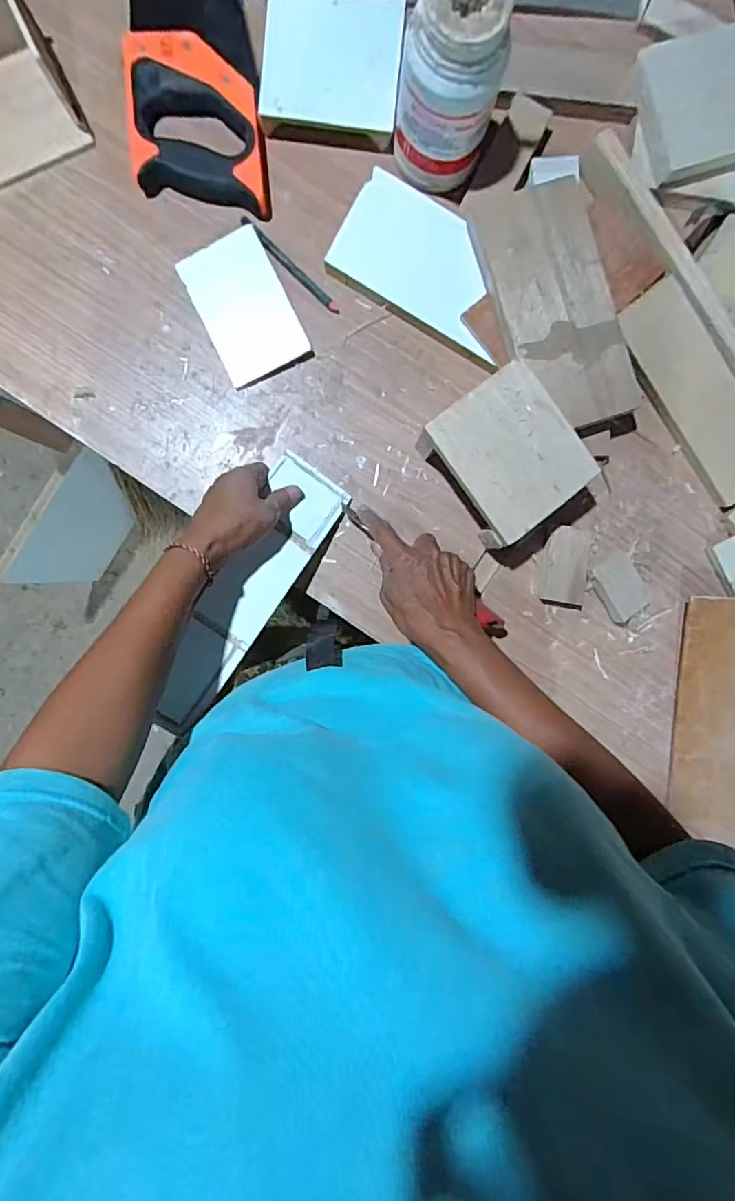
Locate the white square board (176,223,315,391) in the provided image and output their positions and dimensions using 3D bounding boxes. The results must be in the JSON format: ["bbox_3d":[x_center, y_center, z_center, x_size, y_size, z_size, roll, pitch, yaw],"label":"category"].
[{"bbox_3d":[-0.112,-0.266,0.485,0.078,0.008,0.125,-26,93,0],"label":"white square board"}]

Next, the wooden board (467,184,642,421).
[{"bbox_3d":[0.166,-0.263,0.468,0.102,0.019,0.215,-15,92,-2],"label":"wooden board"}]

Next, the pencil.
[{"bbox_3d":[-0.072,-0.307,0.484,0.119,0.005,0.011,43,91,-3],"label":"pencil"}]

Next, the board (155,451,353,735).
[{"bbox_3d":[-0.102,-0.010,0.457,0.068,0.006,0.250,32,74,-12],"label":"board"}]

